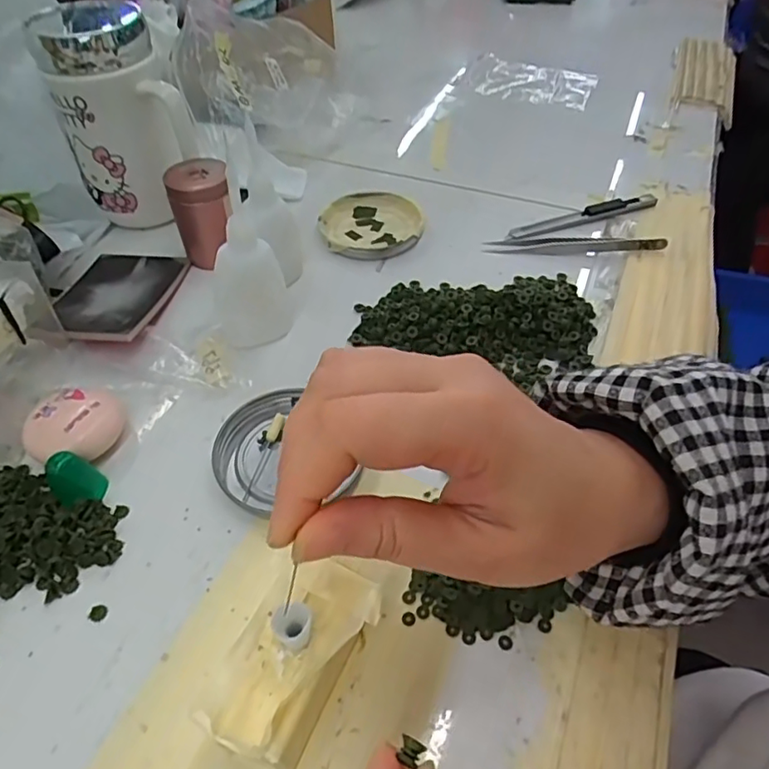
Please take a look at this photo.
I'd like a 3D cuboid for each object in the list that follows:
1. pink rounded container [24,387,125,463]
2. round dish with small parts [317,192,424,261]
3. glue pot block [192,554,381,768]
[{"bbox_3d":[-0.166,0.021,0.309,0.044,0.018,0.047,0,48,0],"label":"pink rounded container"},{"bbox_3d":[-0.010,-0.126,0.452,0.077,0.009,0.079,0,48,0],"label":"round dish with small parts"},{"bbox_3d":[-0.036,0.111,0.223,0.042,0.038,0.064,24,53,20],"label":"glue pot block"}]

